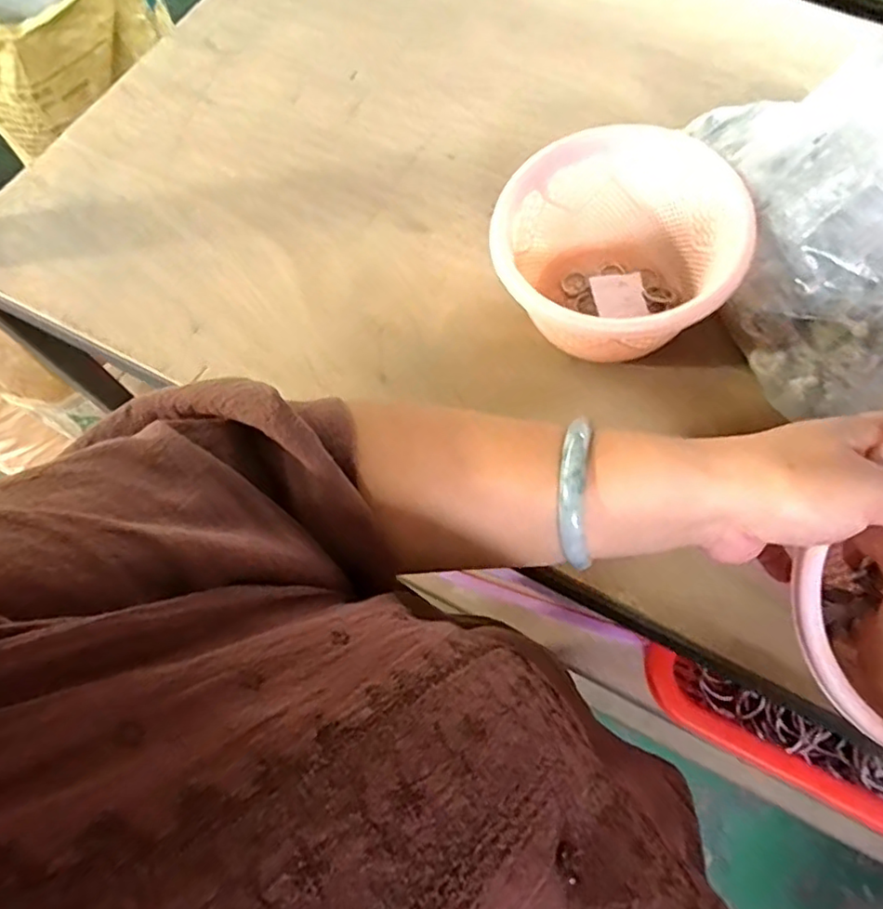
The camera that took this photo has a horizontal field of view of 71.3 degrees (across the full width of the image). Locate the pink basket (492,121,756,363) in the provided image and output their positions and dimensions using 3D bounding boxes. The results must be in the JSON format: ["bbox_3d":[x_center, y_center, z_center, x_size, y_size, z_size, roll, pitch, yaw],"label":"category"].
[{"bbox_3d":[0.113,-0.128,0.408,0.148,0.097,0.143,39,73,15],"label":"pink basket"}]

